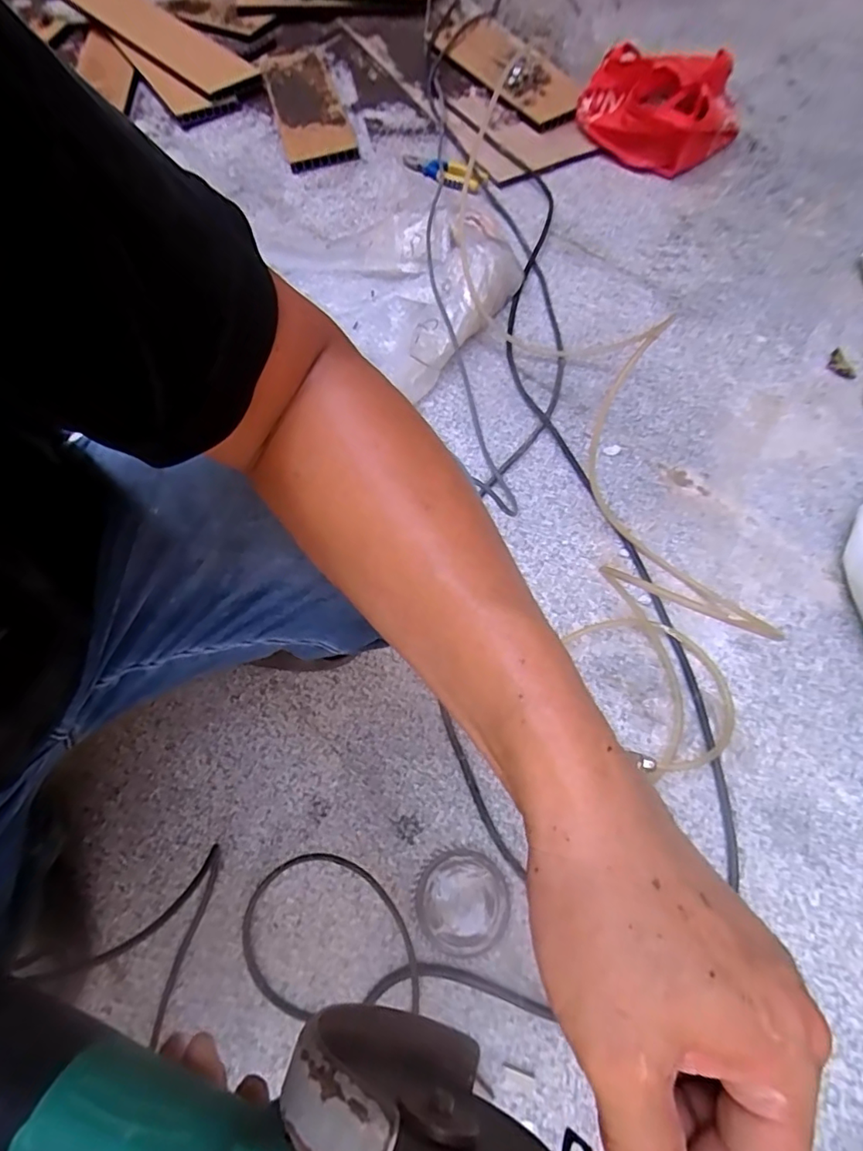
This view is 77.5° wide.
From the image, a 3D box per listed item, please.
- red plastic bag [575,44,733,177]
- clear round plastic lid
[{"bbox_3d":[0.449,-0.939,1.048,0.227,0.137,0.247,-39,69,-14],"label":"red plastic bag"},{"bbox_3d":[0.032,0.337,0.557,0.094,0.010,0.091,-1,65,2],"label":"clear round plastic lid"}]

